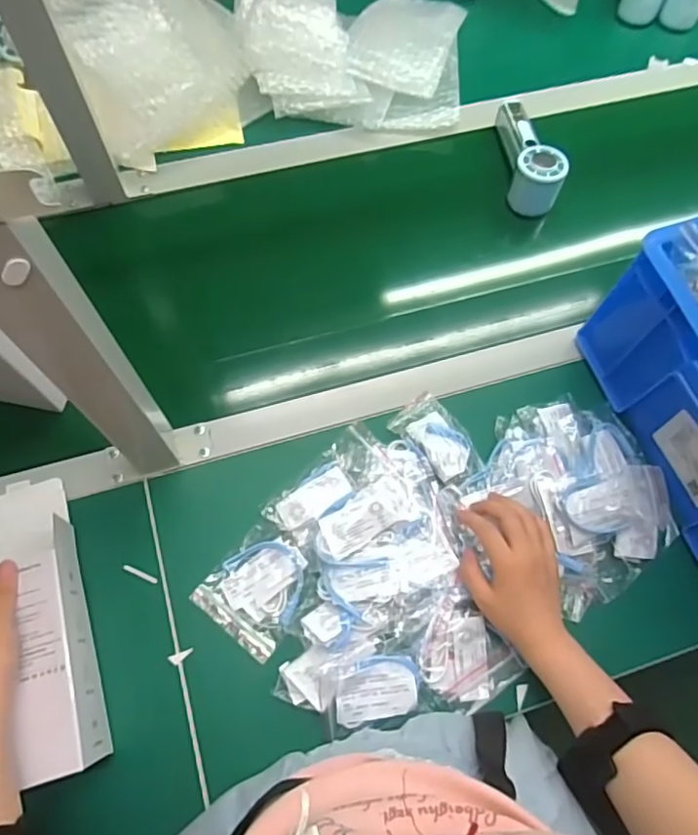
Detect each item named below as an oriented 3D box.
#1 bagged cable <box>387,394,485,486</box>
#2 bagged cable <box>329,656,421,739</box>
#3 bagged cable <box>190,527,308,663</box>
[{"bbox_3d":[0.091,0.021,0.577,0.061,0.018,0.093,-38,75,-16],"label":"bagged cable"},{"bbox_3d":[0.021,0.229,0.487,0.080,0.024,0.049,-11,70,-7],"label":"bagged cable"},{"bbox_3d":[-0.081,0.154,0.525,0.083,0.015,0.093,37,71,11],"label":"bagged cable"}]

